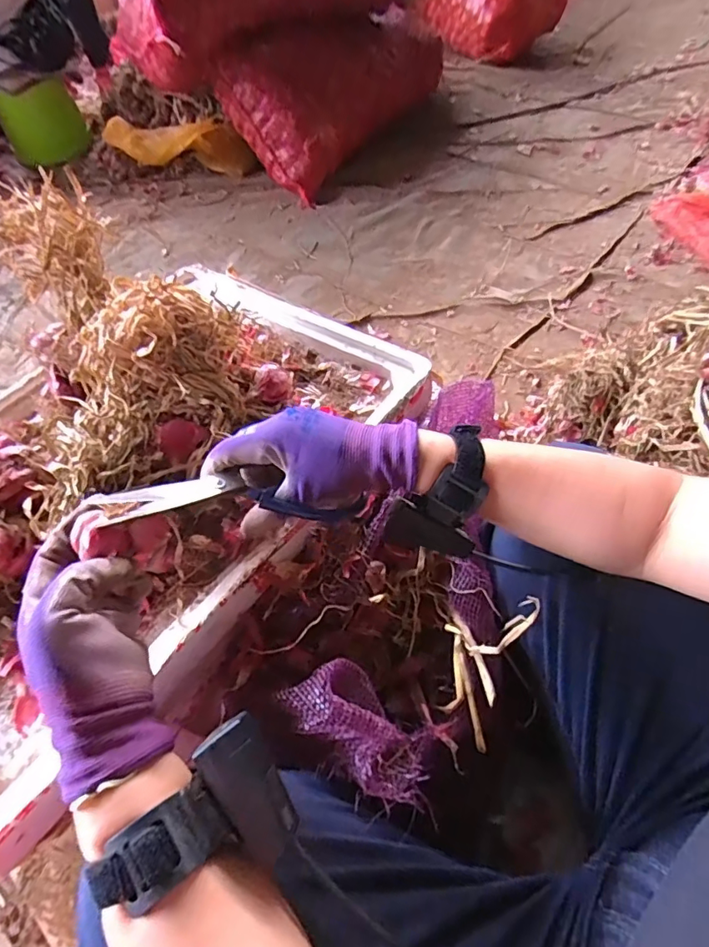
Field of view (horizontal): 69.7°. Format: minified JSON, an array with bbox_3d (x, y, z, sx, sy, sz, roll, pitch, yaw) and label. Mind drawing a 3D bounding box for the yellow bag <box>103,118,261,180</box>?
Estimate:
[{"bbox_3d":[-0.561,-1.006,1.578,0.528,0.159,0.093,12,58,13],"label":"yellow bag"}]

